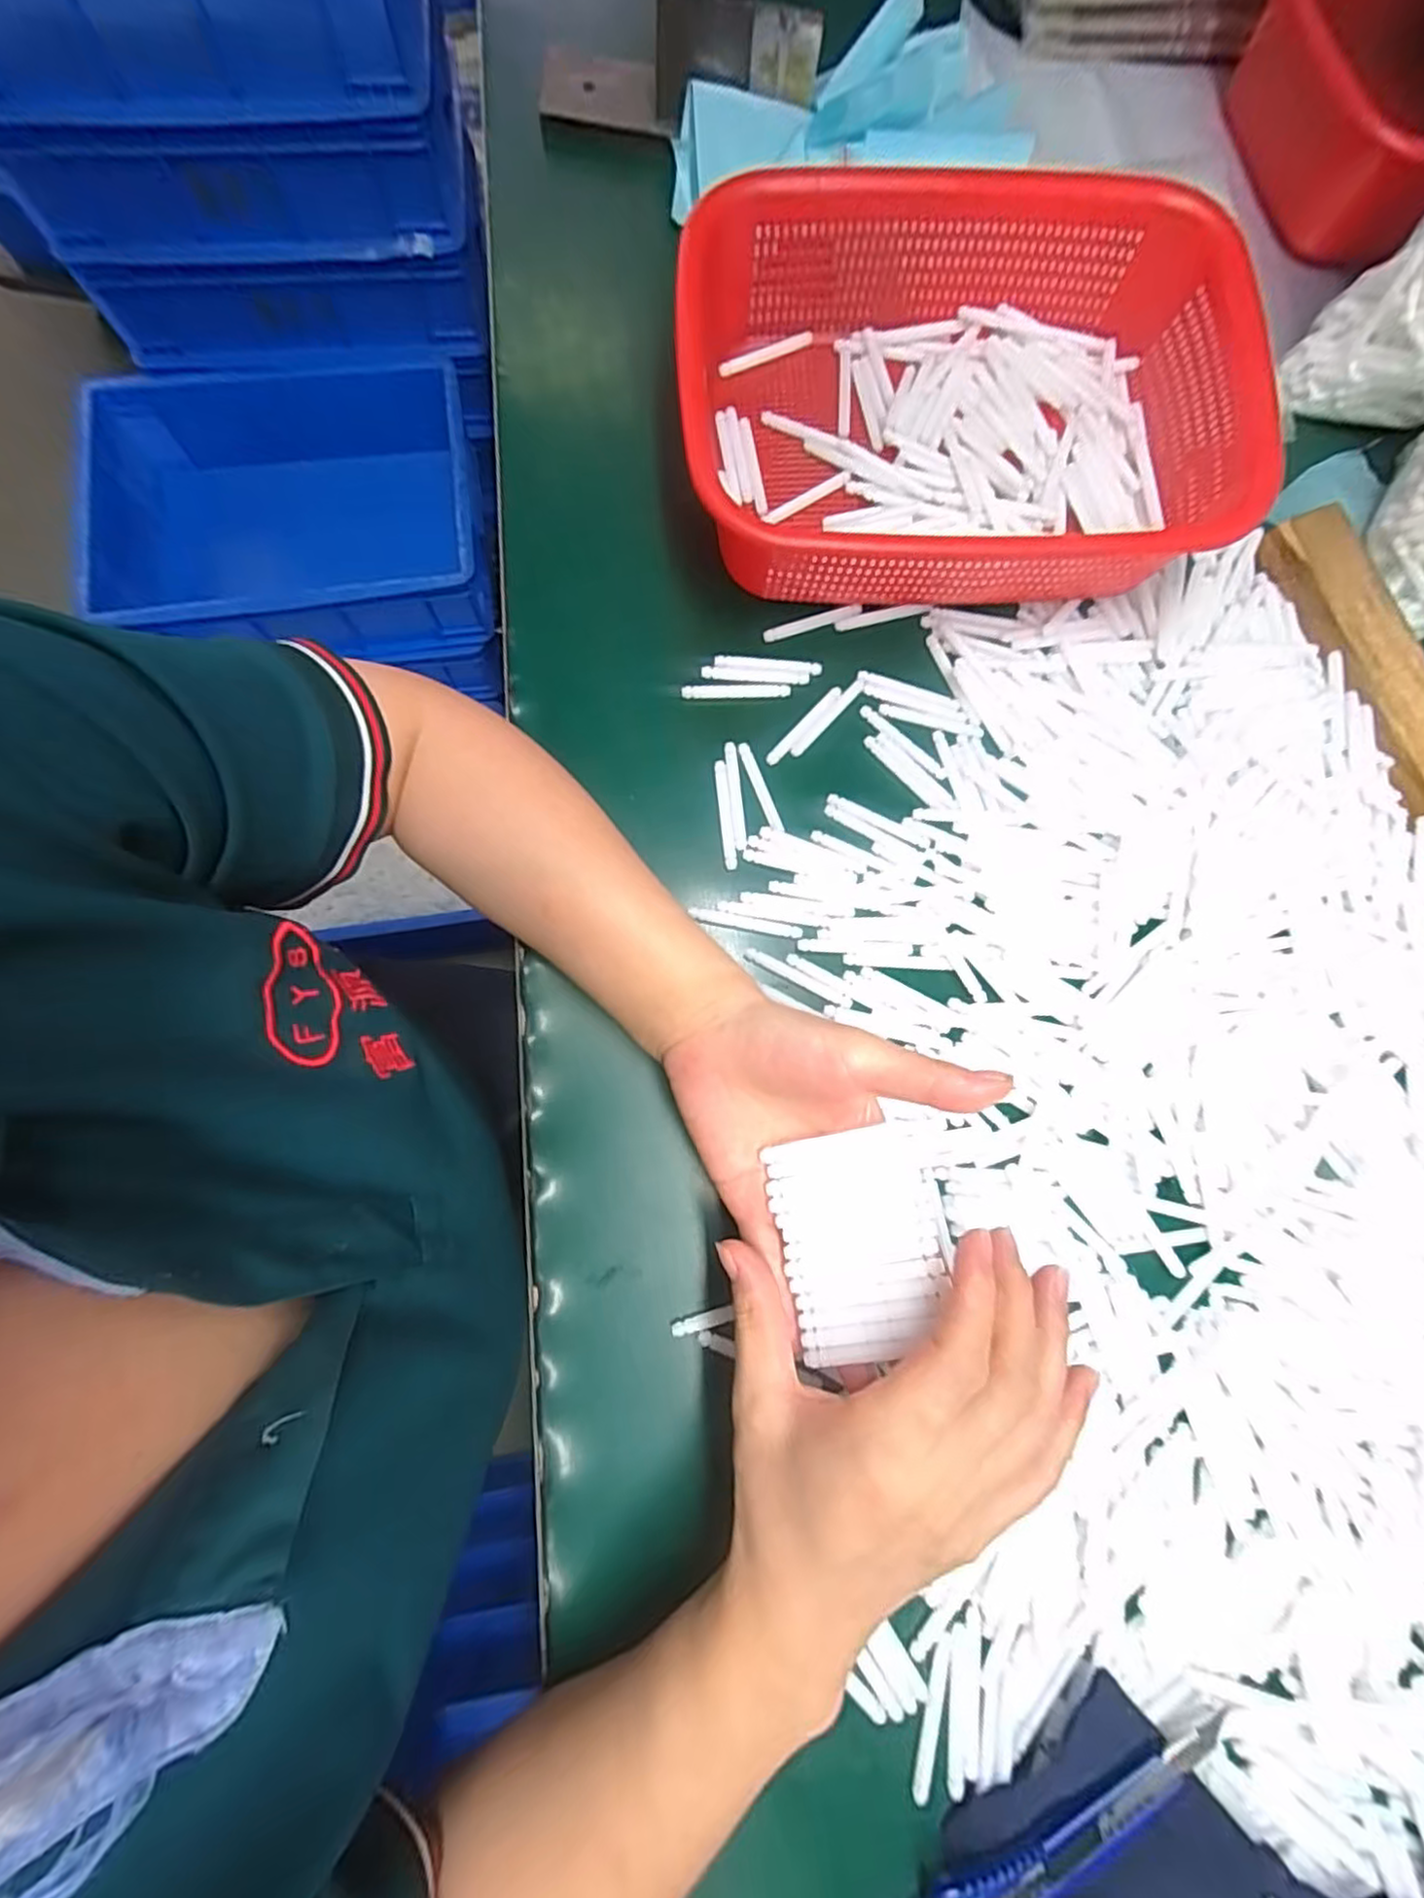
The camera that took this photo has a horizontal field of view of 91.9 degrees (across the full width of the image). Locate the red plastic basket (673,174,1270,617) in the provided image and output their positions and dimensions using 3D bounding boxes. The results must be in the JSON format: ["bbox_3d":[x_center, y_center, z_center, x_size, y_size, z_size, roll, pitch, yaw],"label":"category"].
[{"bbox_3d":[0.133,-0.279,0.367,0.293,0.084,0.205,2,78,-1],"label":"red plastic basket"}]

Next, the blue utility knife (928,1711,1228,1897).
[{"bbox_3d":[0.150,0.354,0.276,0.135,0.010,0.022,-25,80,-6],"label":"blue utility knife"}]

